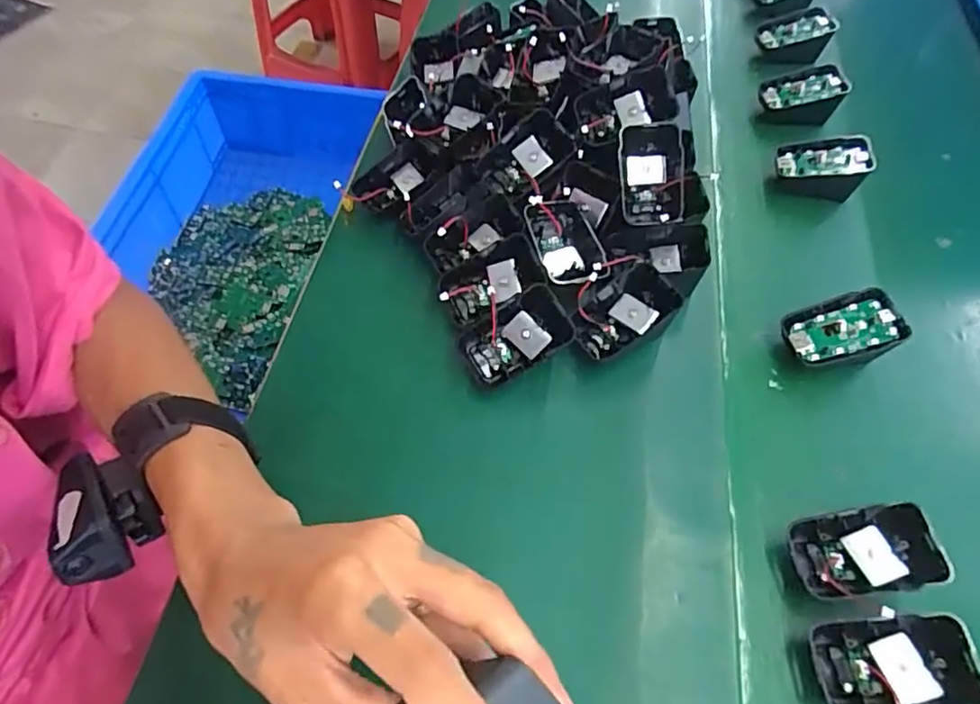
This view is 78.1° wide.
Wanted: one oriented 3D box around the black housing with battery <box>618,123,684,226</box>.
[{"bbox_3d":[0.114,-0.126,0.428,0.043,0.017,0.070,-1,97,17],"label":"black housing with battery"}]

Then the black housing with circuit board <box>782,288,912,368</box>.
[{"bbox_3d":[0.234,-0.011,0.406,0.065,0.039,0.039,-9,58,-9],"label":"black housing with circuit board"}]

